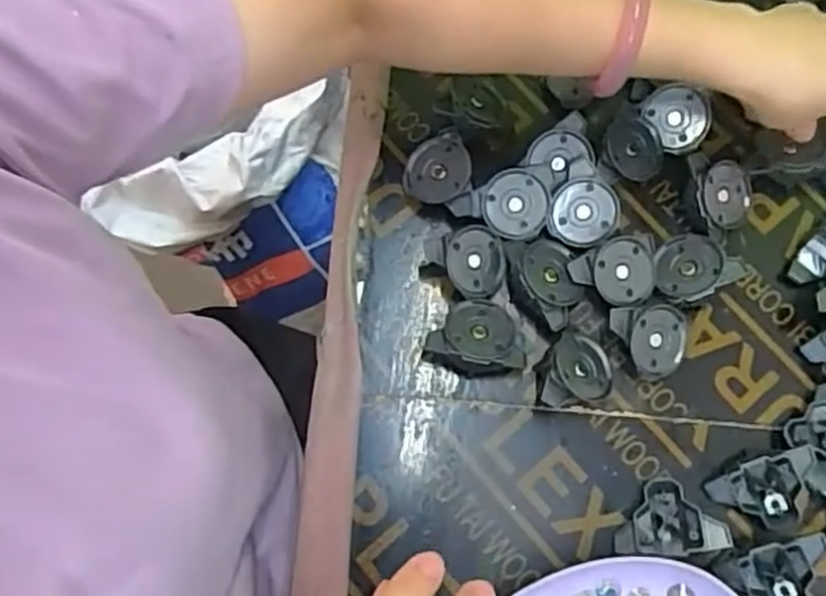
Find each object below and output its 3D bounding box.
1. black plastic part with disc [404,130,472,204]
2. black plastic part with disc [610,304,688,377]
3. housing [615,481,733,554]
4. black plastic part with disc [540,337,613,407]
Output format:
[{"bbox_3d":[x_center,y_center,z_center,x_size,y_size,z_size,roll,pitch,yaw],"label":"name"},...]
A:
[{"bbox_3d":[0.018,-0.083,0.487,0.047,0.008,0.044,-48,64,7],"label":"black plastic part with disc"},{"bbox_3d":[0.147,0.027,0.463,0.049,0.031,0.040,-5,74,-2],"label":"black plastic part with disc"},{"bbox_3d":[0.148,0.129,0.436,0.055,0.028,0.040,-8,74,-3],"label":"housing"},{"bbox_3d":[0.096,0.045,0.460,0.048,0.022,0.042,-5,73,-22],"label":"black plastic part with disc"}]

